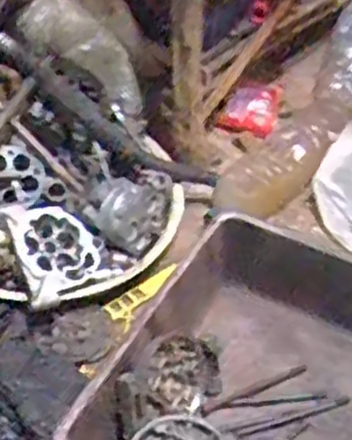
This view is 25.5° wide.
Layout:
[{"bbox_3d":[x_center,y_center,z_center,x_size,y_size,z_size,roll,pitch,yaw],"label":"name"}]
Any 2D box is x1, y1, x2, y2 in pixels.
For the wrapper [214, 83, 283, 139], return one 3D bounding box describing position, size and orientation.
[{"bbox_3d":[0.120,-0.184,1.279,0.096,0.025,0.087,9,85,0],"label":"wrapper"}]

